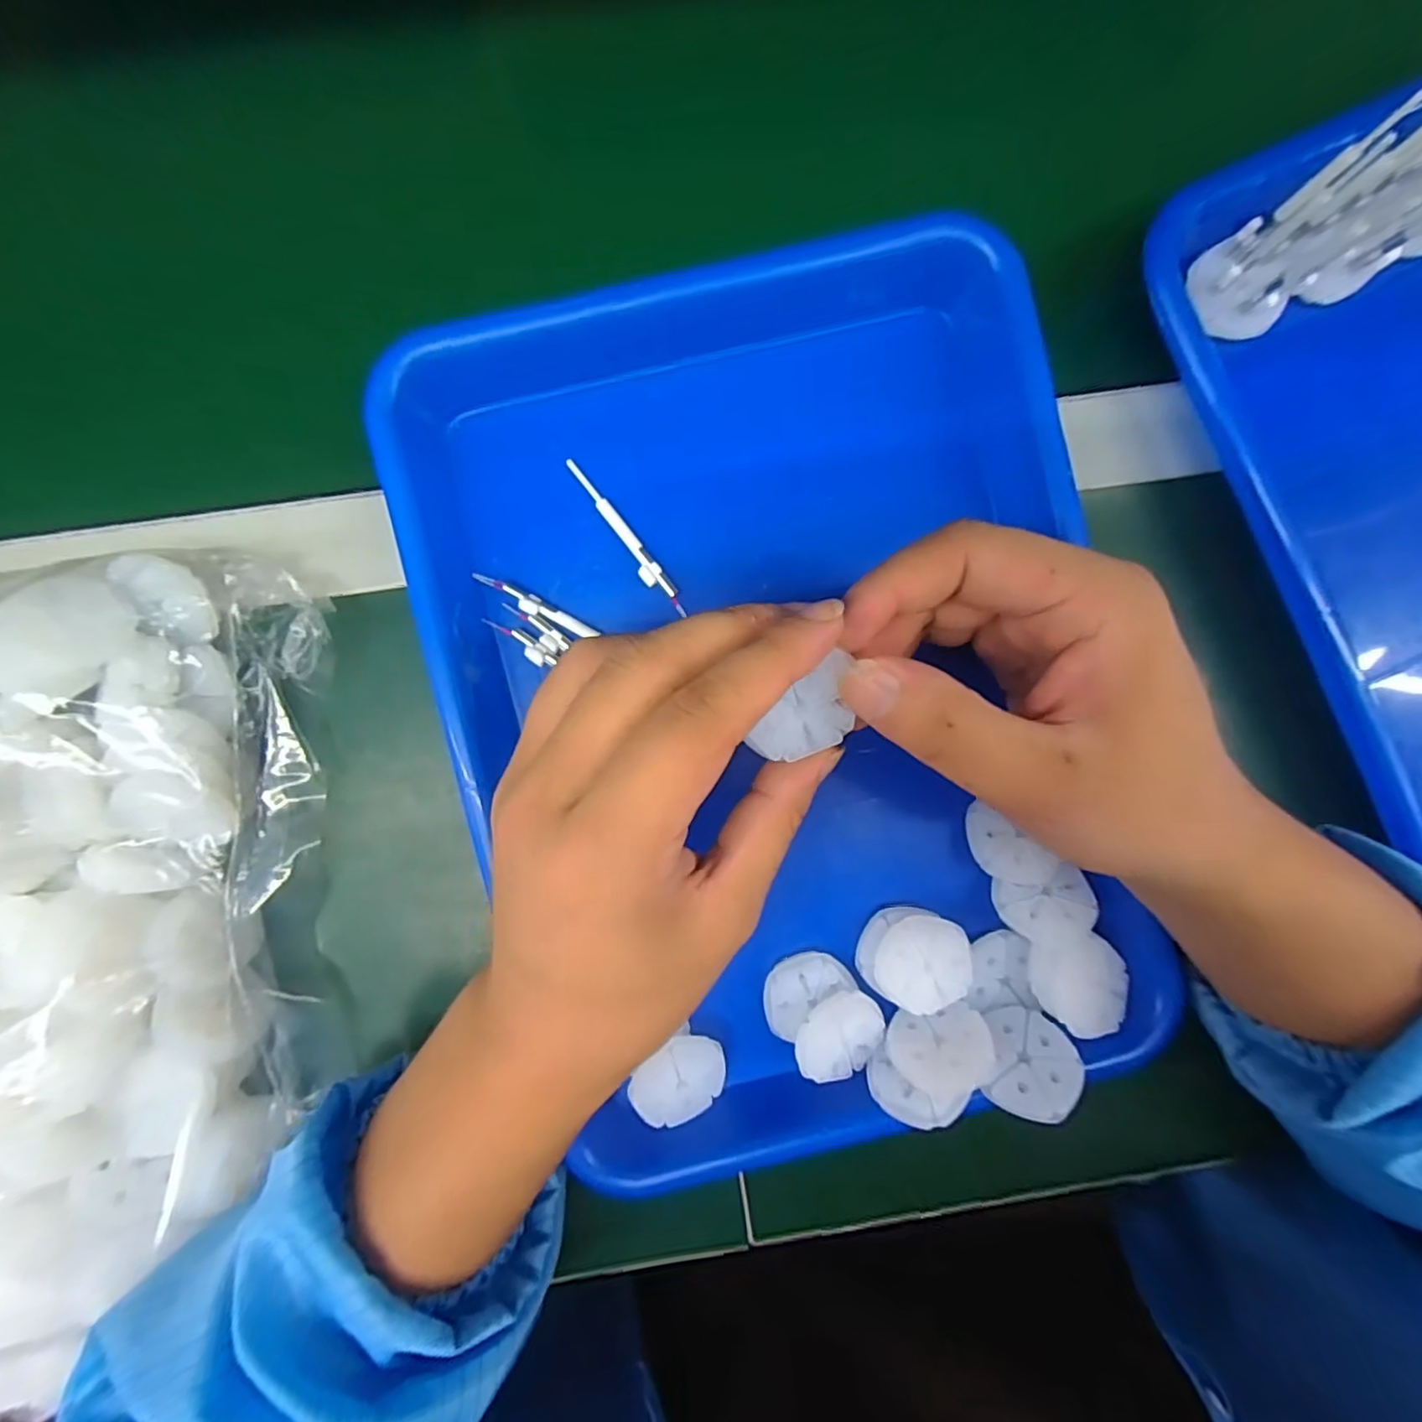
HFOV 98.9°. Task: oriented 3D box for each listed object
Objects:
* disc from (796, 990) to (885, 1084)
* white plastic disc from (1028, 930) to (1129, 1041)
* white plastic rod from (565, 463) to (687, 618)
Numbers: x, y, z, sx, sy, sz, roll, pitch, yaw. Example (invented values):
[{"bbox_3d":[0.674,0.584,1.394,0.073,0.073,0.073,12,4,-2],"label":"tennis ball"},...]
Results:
[{"bbox_3d":[0.052,0.129,0.243,0.033,0.013,0.036,0,92,-2],"label":"disc"},{"bbox_3d":[0.146,0.105,0.239,0.039,0.008,0.038,1,80,-11],"label":"white plastic disc"},{"bbox_3d":[-0.034,-0.069,0.245,0.008,0.006,0.074,-36,92,-1],"label":"white plastic rod"}]

